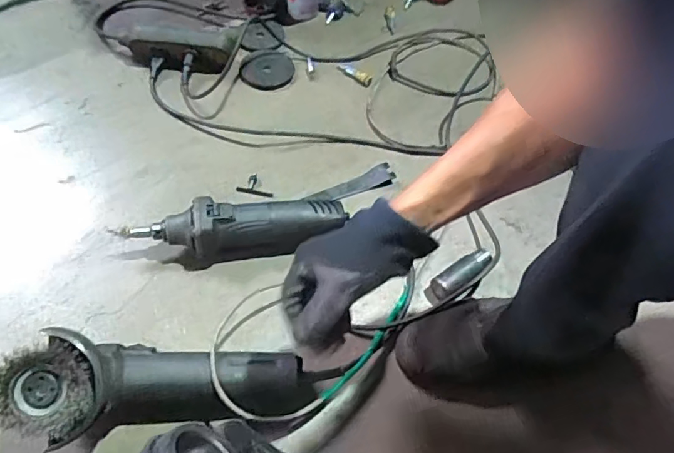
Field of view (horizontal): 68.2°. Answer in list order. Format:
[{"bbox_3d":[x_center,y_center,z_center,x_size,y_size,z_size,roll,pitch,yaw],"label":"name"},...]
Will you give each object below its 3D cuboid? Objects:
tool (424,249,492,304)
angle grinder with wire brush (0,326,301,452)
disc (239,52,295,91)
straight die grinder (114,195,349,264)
[{"bbox_3d":[0.161,0.067,0.661,0.106,0.037,0.034,-29,63,-22],"label":"tool"},{"bbox_3d":[-0.175,0.161,0.509,0.279,0.119,0.101,-4,57,-7],"label":"angle grinder with wire brush"},{"bbox_3d":[-0.123,-0.276,0.879,0.095,0.009,0.095,2,56,-3],"label":"disc"},{"bbox_3d":[-0.135,0.003,0.653,0.289,0.069,0.063,-4,57,-7],"label":"straight die grinder"}]

